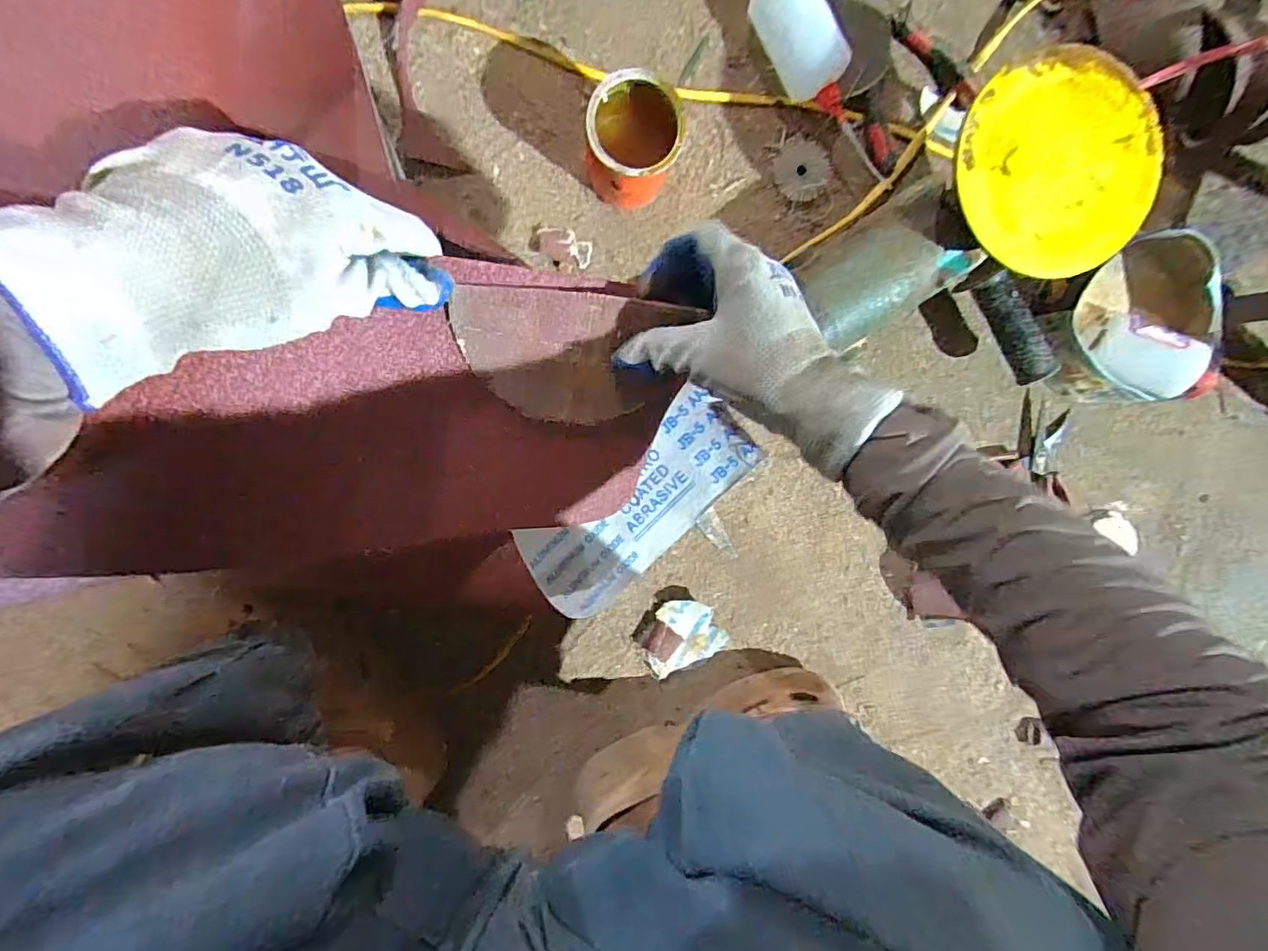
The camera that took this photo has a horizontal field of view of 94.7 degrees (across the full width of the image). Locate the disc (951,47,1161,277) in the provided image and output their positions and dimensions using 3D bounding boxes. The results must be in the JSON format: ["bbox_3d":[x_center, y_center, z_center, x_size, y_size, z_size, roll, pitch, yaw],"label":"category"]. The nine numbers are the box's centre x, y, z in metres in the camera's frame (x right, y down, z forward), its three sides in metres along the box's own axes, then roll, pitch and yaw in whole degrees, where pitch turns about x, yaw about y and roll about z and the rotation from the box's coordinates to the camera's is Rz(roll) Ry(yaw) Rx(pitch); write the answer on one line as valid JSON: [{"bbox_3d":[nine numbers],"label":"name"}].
[{"bbox_3d":[0.306,-0.223,0.419,0.145,0.011,0.147,-1,96,-7],"label":"disc"}]

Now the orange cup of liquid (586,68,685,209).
[{"bbox_3d":[-0.002,-0.266,0.469,0.071,0.078,0.071,-1,96,-7],"label":"orange cup of liquid"}]

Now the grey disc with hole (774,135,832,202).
[{"bbox_3d":[0.149,-0.270,0.516,0.048,0.004,0.051,1,99,5],"label":"grey disc with hole"}]

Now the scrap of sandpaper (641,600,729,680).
[{"bbox_3d":[0.045,0.153,0.560,0.078,0.016,0.069,-24,98,-4],"label":"scrap of sandpaper"}]

